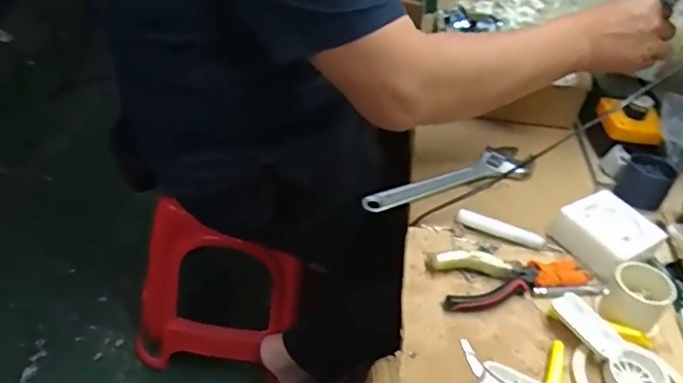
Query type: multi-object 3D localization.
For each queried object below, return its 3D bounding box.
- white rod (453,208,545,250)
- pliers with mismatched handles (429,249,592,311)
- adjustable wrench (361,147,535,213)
[{"bbox_3d":[0.171,0.039,0.611,0.094,0.020,0.016,14,40,8],"label":"white rod"},{"bbox_3d":[0.170,0.084,0.563,0.154,0.019,0.058,-3,41,-13],"label":"pliers with mismatched handles"},{"bbox_3d":[0.129,-0.017,0.678,0.228,0.021,0.047,-14,44,-24],"label":"adjustable wrench"}]

